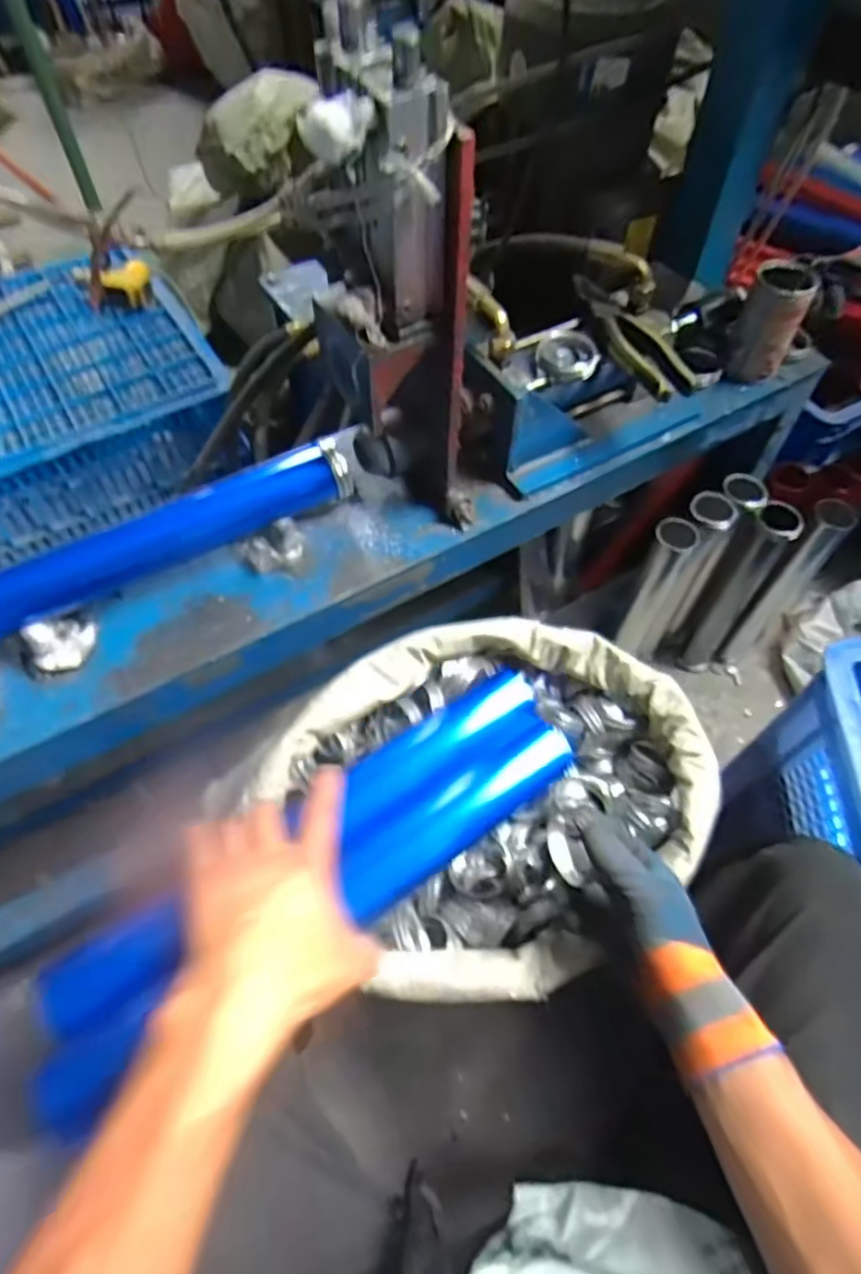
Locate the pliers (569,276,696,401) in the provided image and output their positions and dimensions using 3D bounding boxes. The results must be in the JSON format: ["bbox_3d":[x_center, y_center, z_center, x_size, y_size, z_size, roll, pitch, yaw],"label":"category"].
[{"bbox_3d":[0.198,-0.304,0.656,0.046,0.023,0.183,-19,60,-11],"label":"pliers"}]

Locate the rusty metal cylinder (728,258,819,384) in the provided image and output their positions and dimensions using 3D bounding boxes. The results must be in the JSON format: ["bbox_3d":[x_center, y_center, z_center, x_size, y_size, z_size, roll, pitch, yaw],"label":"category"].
[{"bbox_3d":[0.369,-0.346,0.716,0.063,0.099,0.056,27,62,16],"label":"rusty metal cylinder"}]

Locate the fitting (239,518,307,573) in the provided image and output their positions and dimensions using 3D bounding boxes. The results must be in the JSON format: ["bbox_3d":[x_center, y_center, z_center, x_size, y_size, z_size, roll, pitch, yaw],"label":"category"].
[{"bbox_3d":[-0.144,-0.087,0.602,0.060,0.044,0.040,-23,61,-13],"label":"fitting"}]

